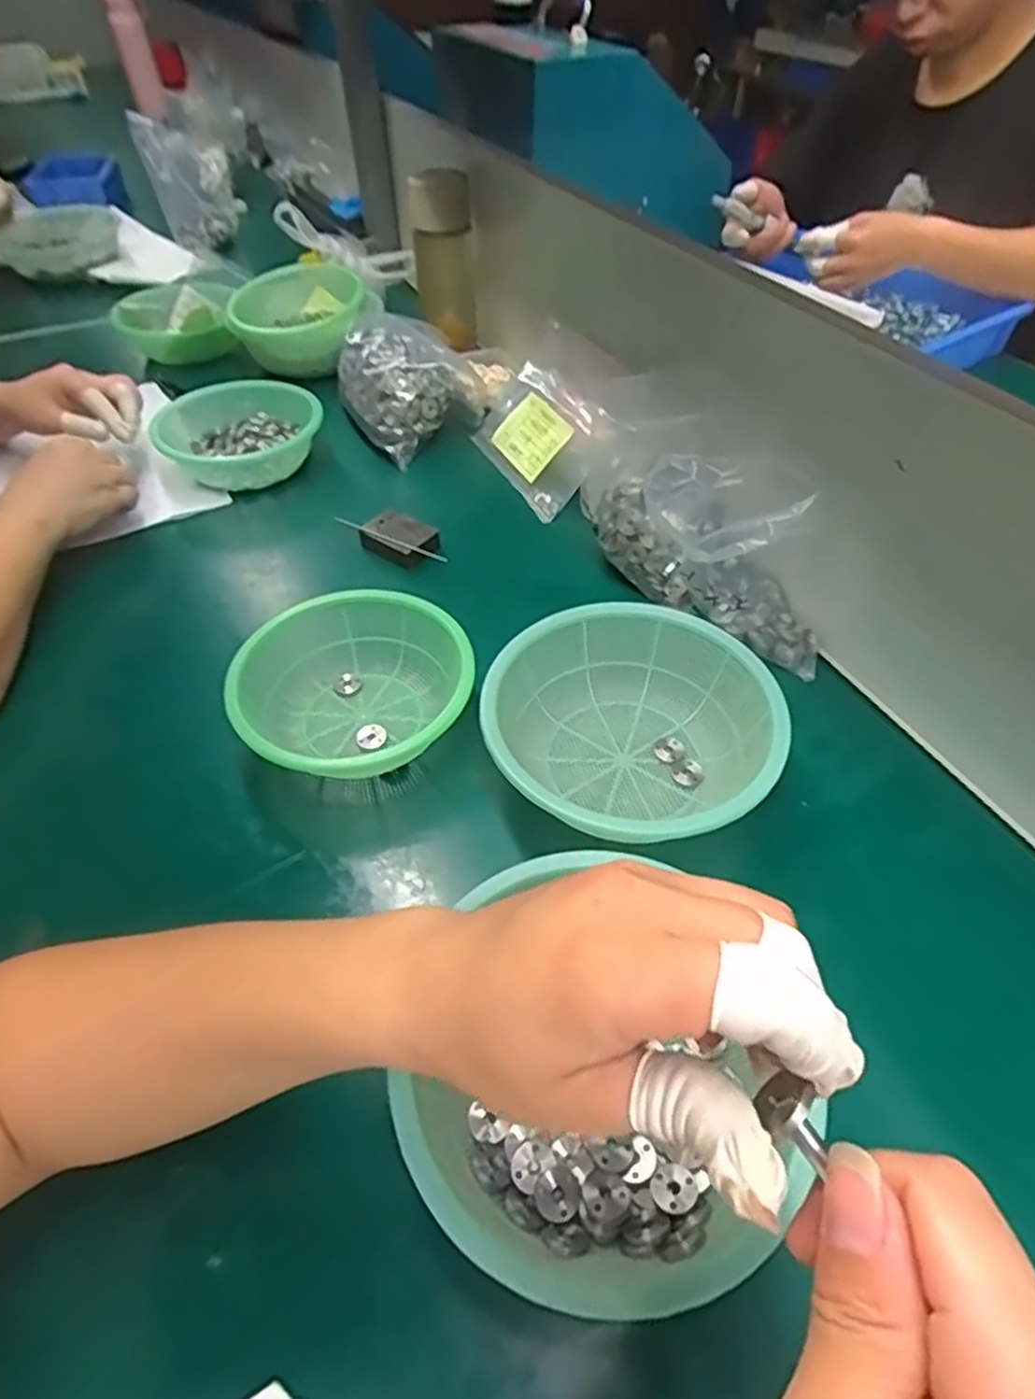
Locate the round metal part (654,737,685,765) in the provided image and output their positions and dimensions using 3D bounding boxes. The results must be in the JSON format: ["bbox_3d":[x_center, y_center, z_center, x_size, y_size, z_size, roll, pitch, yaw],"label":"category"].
[{"bbox_3d":[0.108,0.035,0.515,0.022,0.004,0.022,0,47,0],"label":"round metal part"}]

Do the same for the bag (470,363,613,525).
[{"bbox_3d":[0.022,-0.271,0.750,0.109,0.017,0.181,-46,51,20],"label":"bag"}]

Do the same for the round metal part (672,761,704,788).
[{"bbox_3d":[0.117,0.051,0.501,0.020,0.004,0.019,0,47,0],"label":"round metal part"}]

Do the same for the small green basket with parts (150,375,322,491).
[{"bbox_3d":[-0.290,-0.277,0.775,0.163,0.054,0.138,-23,51,-19],"label":"small green basket with parts"}]

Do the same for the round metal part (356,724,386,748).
[{"bbox_3d":[-0.105,0.026,0.528,0.020,0.018,0.010,2,8,-19],"label":"round metal part"}]

